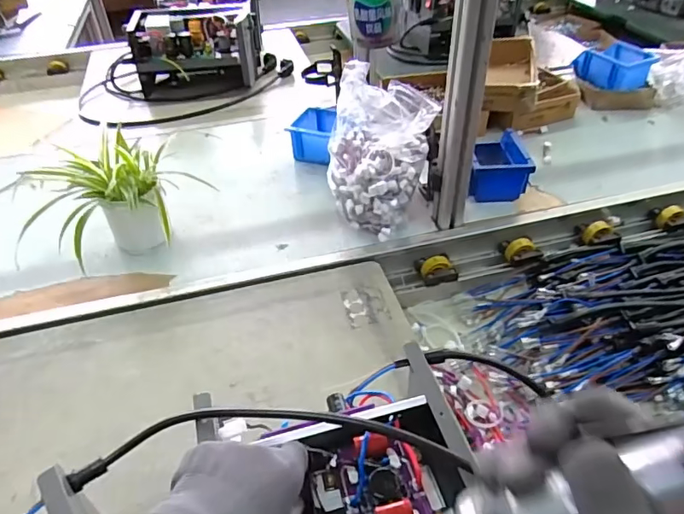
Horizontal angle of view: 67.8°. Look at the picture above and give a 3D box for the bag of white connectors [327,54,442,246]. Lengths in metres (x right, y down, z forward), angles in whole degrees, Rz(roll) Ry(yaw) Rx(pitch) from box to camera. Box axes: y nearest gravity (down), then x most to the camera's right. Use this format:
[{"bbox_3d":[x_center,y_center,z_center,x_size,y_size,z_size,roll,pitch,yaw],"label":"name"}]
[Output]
[{"bbox_3d":[0.045,-0.155,0.810,0.165,0.214,0.132,28,49,29],"label":"bag of white connectors"}]

